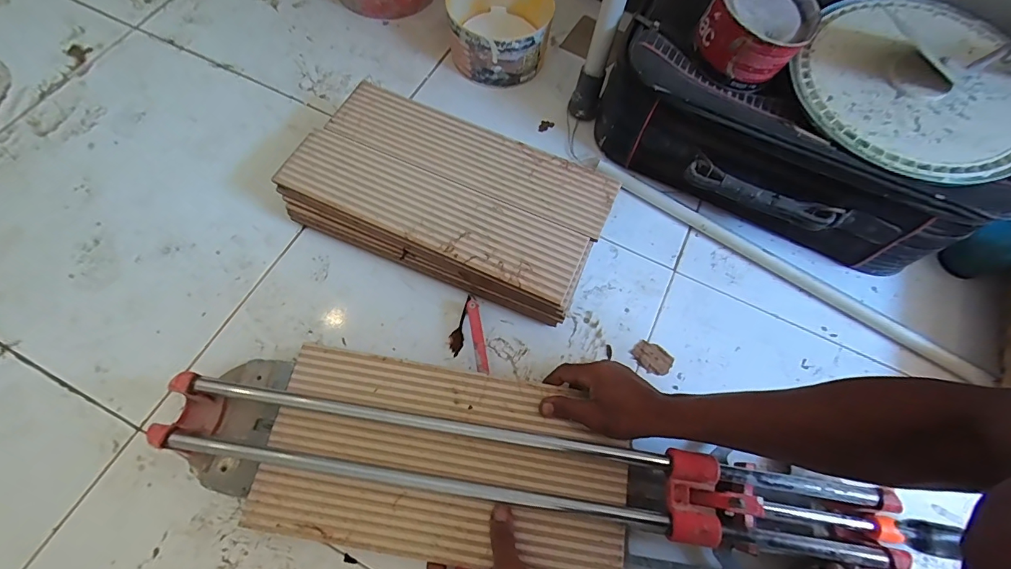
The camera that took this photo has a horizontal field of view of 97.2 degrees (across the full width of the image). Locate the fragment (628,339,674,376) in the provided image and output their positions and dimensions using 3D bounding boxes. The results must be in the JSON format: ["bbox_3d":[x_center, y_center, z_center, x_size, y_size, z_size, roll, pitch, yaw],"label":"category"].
[{"bbox_3d":[0.192,0.095,0.582,0.051,0.004,0.038,38,69,13],"label":"fragment"}]

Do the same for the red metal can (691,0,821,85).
[{"bbox_3d":[0.323,-0.334,0.572,0.125,0.068,0.142,32,68,10],"label":"red metal can"}]

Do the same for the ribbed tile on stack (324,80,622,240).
[{"bbox_3d":[-0.045,-0.174,0.596,0.387,0.007,0.098,24,67,7],"label":"ribbed tile on stack"}]

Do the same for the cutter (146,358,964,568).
[{"bbox_3d":[0.038,0.195,0.482,0.788,0.089,0.136,9,66,0],"label":"cutter"}]

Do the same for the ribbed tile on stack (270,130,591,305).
[{"bbox_3d":[-0.094,-0.096,0.564,0.389,0.006,0.102,24,67,7],"label":"ribbed tile on stack"}]

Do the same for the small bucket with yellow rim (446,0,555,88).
[{"bbox_3d":[-0.009,-0.429,0.753,0.164,0.097,0.178,0,66,-3],"label":"small bucket with yellow rim"}]

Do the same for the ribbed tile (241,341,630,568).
[{"bbox_3d":[-0.062,0.192,0.495,0.388,0.007,0.202,10,66,1],"label":"ribbed tile"}]

